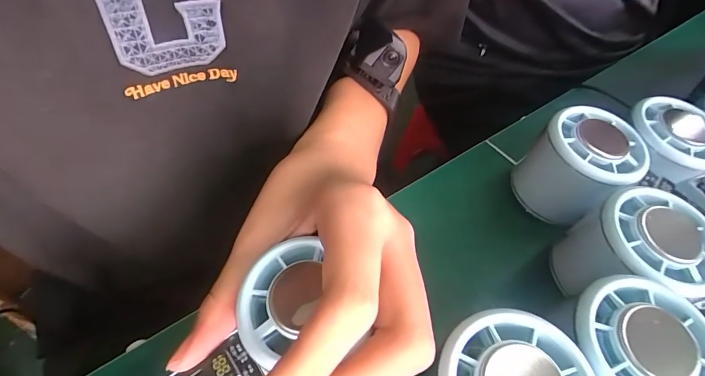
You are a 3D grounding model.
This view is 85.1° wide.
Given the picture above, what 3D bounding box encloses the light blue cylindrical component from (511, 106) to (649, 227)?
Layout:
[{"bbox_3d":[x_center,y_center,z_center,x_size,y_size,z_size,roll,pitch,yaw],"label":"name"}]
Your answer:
[{"bbox_3d":[0.140,-0.010,0.248,0.062,0.067,0.057,3,54,-3],"label":"light blue cylindrical component"}]

